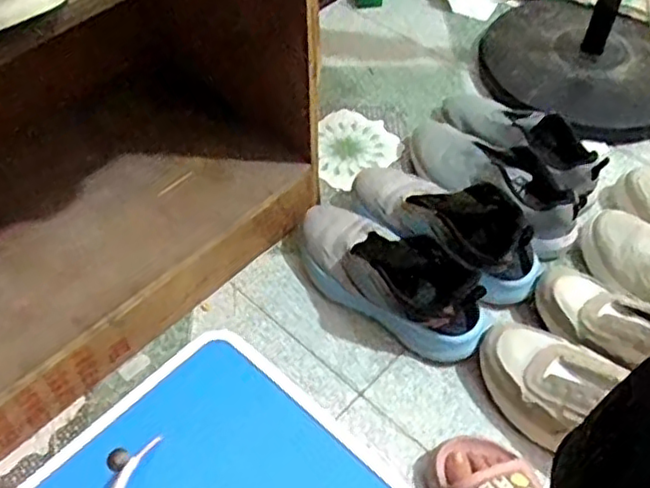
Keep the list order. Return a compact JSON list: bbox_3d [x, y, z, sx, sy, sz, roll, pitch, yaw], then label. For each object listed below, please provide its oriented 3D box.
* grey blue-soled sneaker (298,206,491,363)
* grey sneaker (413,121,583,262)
[{"bbox_3d":[0.083,0.035,0.853,0.283,0.111,0.116,28,58,20],"label":"grey blue-soled sneaker"},{"bbox_3d":[0.236,-0.096,0.962,0.098,0.098,0.299,-35,60,-23],"label":"grey sneaker"}]

